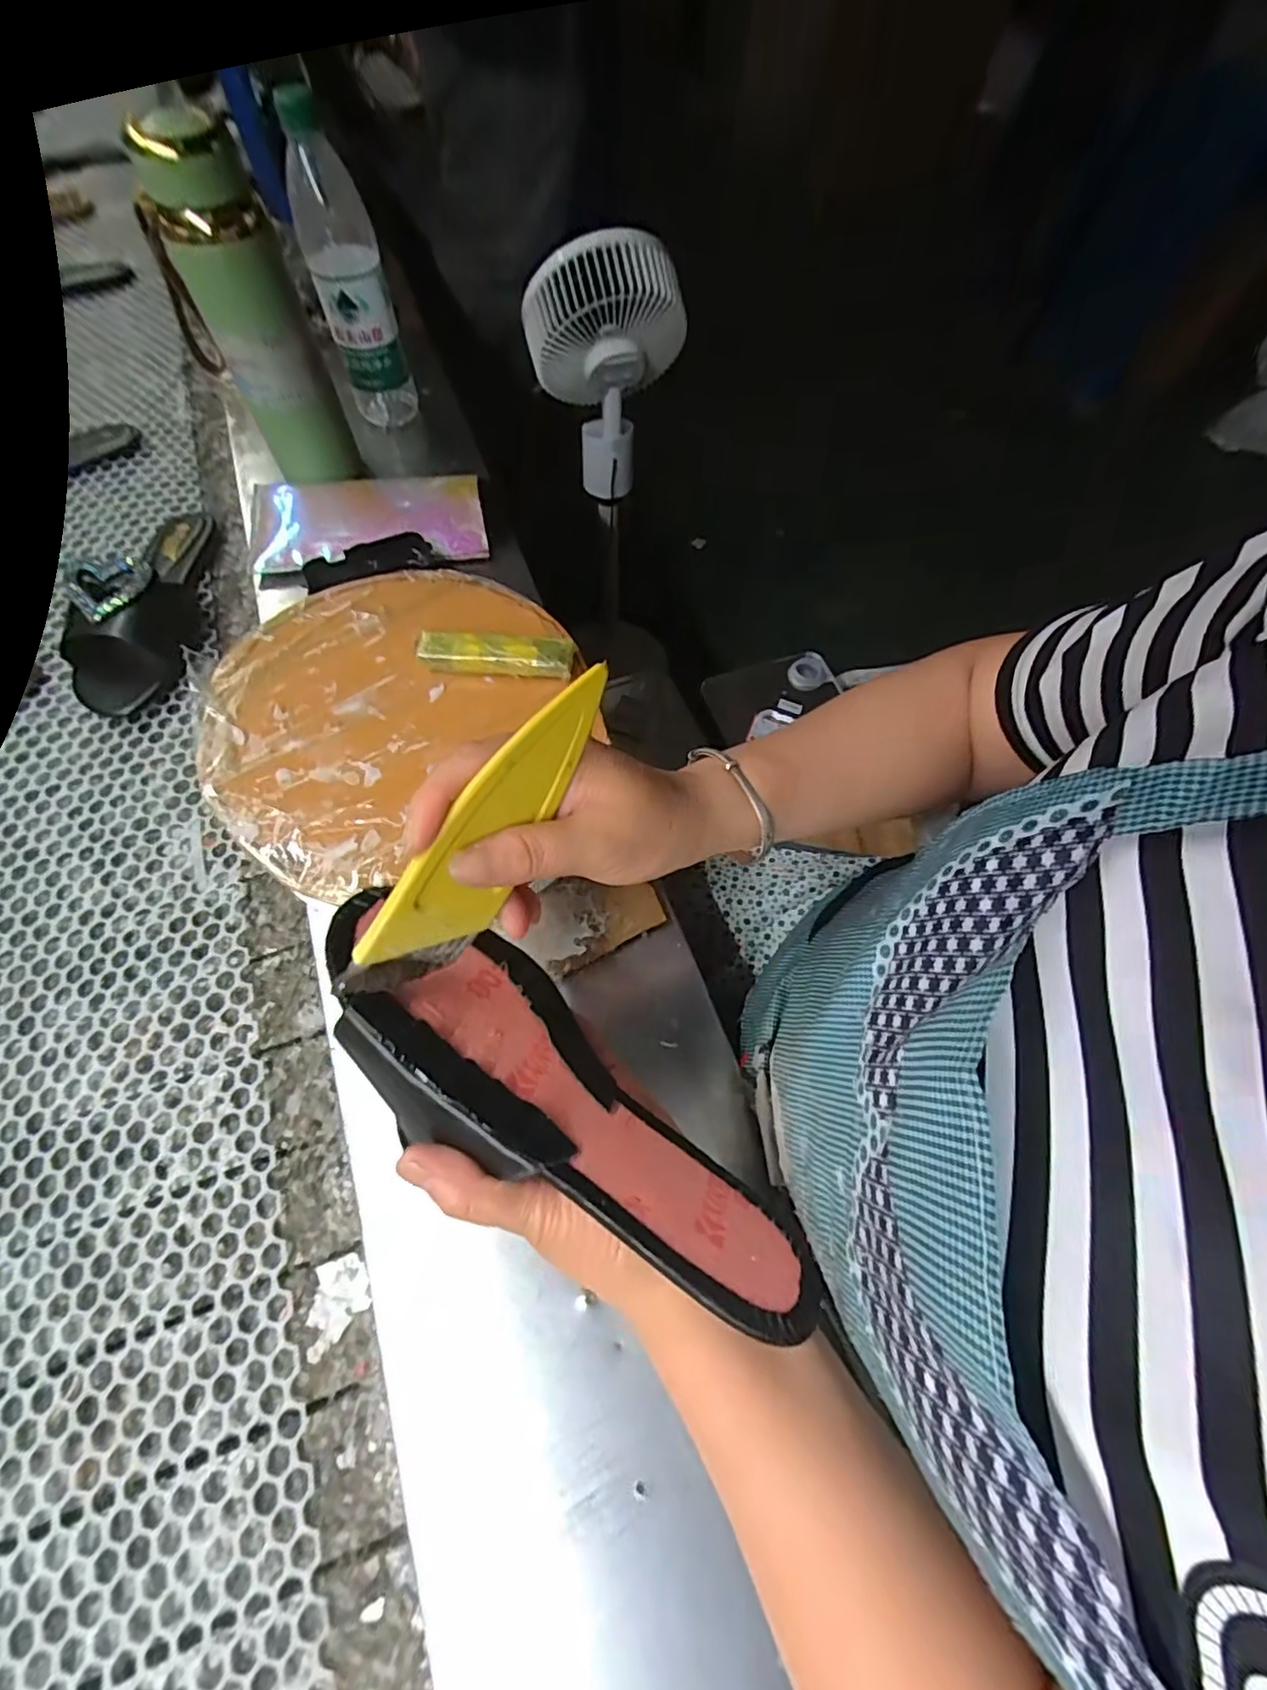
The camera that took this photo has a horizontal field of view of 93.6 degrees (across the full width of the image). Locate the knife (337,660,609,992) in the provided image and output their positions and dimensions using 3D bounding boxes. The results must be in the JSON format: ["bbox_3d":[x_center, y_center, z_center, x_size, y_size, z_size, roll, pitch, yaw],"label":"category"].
[{"bbox_3d":[-0.055,-0.004,0.227,0.005,0.046,0.146,41,102,40],"label":"knife"}]

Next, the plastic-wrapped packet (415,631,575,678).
[{"bbox_3d":[-0.092,-0.130,0.401,0.102,0.012,0.027,3,71,1],"label":"plastic-wrapped packet"}]

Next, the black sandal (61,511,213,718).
[{"bbox_3d":[-0.435,-0.217,0.507,0.094,0.064,0.211,-9,67,-6],"label":"black sandal"}]

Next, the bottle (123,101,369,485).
[{"bbox_3d":[-0.305,-0.407,0.479,0.080,0.199,0.081,-40,75,-12],"label":"bottle"}]

